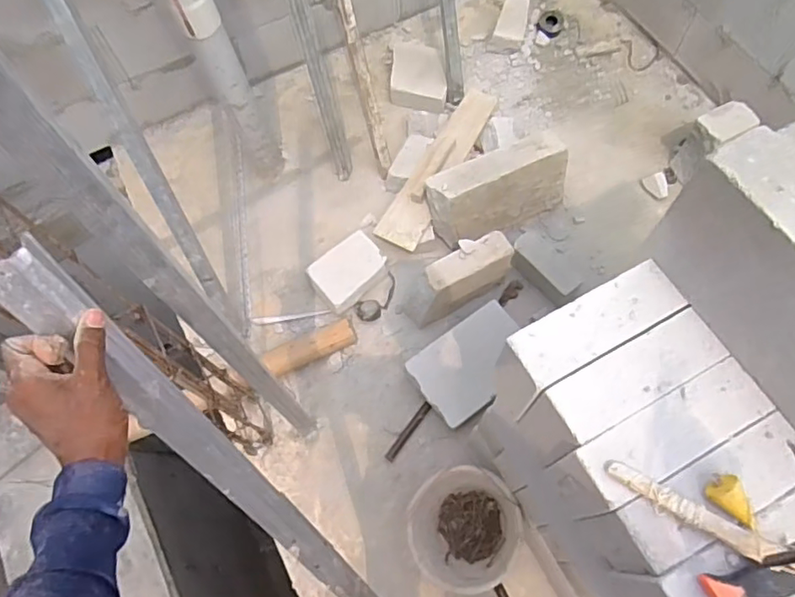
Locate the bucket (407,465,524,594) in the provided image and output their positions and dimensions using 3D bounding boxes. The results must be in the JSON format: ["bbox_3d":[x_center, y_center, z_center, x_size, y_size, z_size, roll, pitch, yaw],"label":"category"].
[{"bbox_3d":[0.146,0.503,1.266,0.227,0.192,0.249,-1,66,2],"label":"bucket"}]

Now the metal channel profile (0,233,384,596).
[{"bbox_3d":[-0.161,0.304,0.802,0.054,1.018,0.037,-36,44,-13],"label":"metal channel profile"}]

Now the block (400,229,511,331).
[{"bbox_3d":[0.164,-0.040,1.479,0.289,0.188,0.098,-32,69,-11],"label":"block"}]

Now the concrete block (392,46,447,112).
[{"bbox_3d":[0.067,-0.687,1.822,0.174,0.077,0.201,2,66,3],"label":"concrete block"}]

